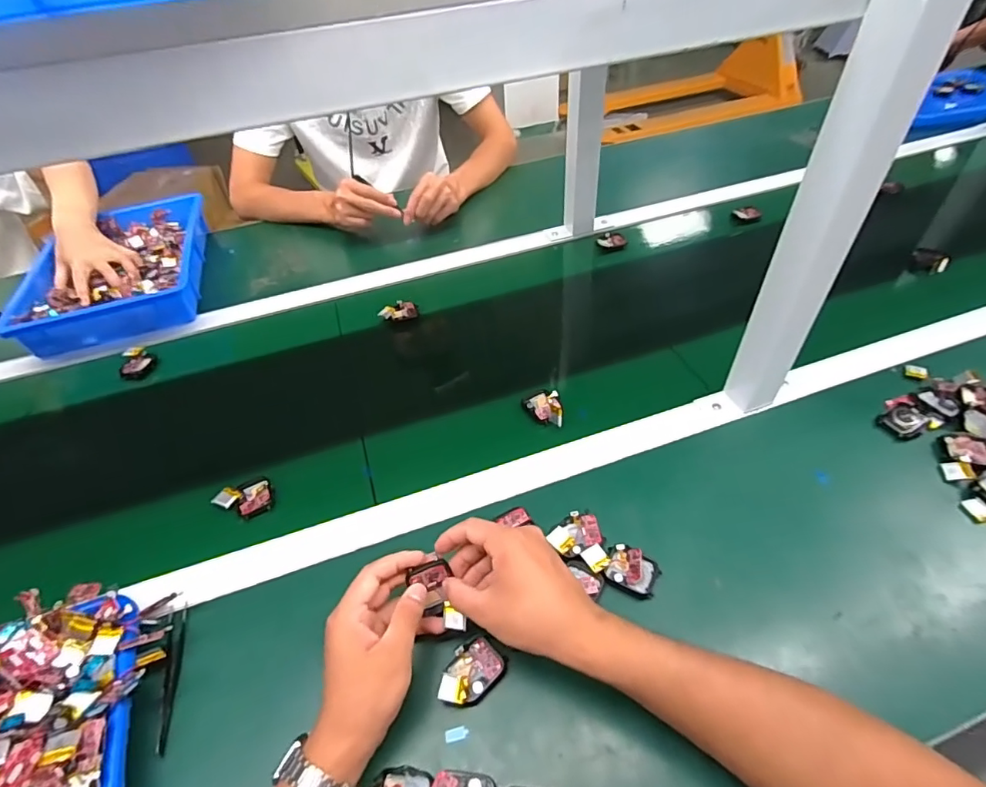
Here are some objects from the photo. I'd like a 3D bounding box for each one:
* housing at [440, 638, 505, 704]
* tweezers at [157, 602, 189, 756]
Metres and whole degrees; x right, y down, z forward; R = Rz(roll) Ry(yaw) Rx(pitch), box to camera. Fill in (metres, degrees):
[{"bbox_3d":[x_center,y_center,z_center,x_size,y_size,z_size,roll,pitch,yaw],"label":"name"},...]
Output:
[{"bbox_3d":[-0.019,0.224,0.403,0.053,0.016,0.038,-37,55,-26],"label":"housing"},{"bbox_3d":[-0.269,0.233,0.423,0.011,0.015,0.116,-15,48,-8],"label":"tweezers"}]

